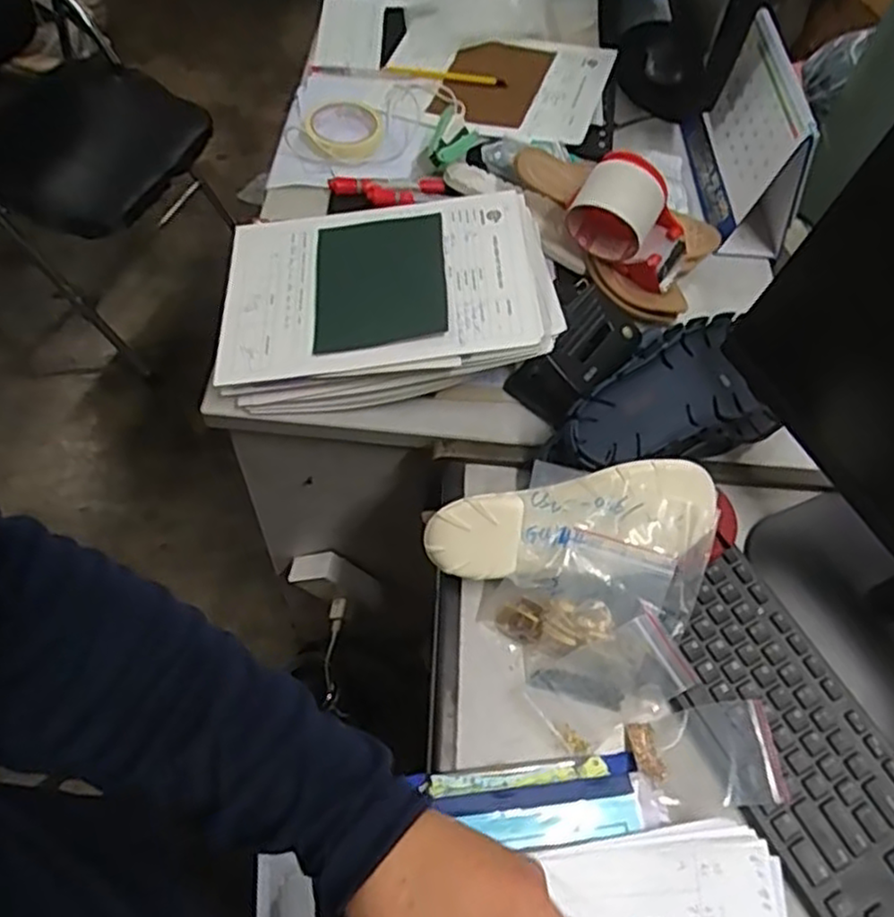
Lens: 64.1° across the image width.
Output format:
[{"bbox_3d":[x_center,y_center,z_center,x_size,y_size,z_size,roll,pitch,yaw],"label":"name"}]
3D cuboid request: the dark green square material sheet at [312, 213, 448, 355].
[{"bbox_3d":[-0.067,-0.176,0.701,0.132,0.007,0.178,-10,55,8],"label":"dark green square material sheet"}]

